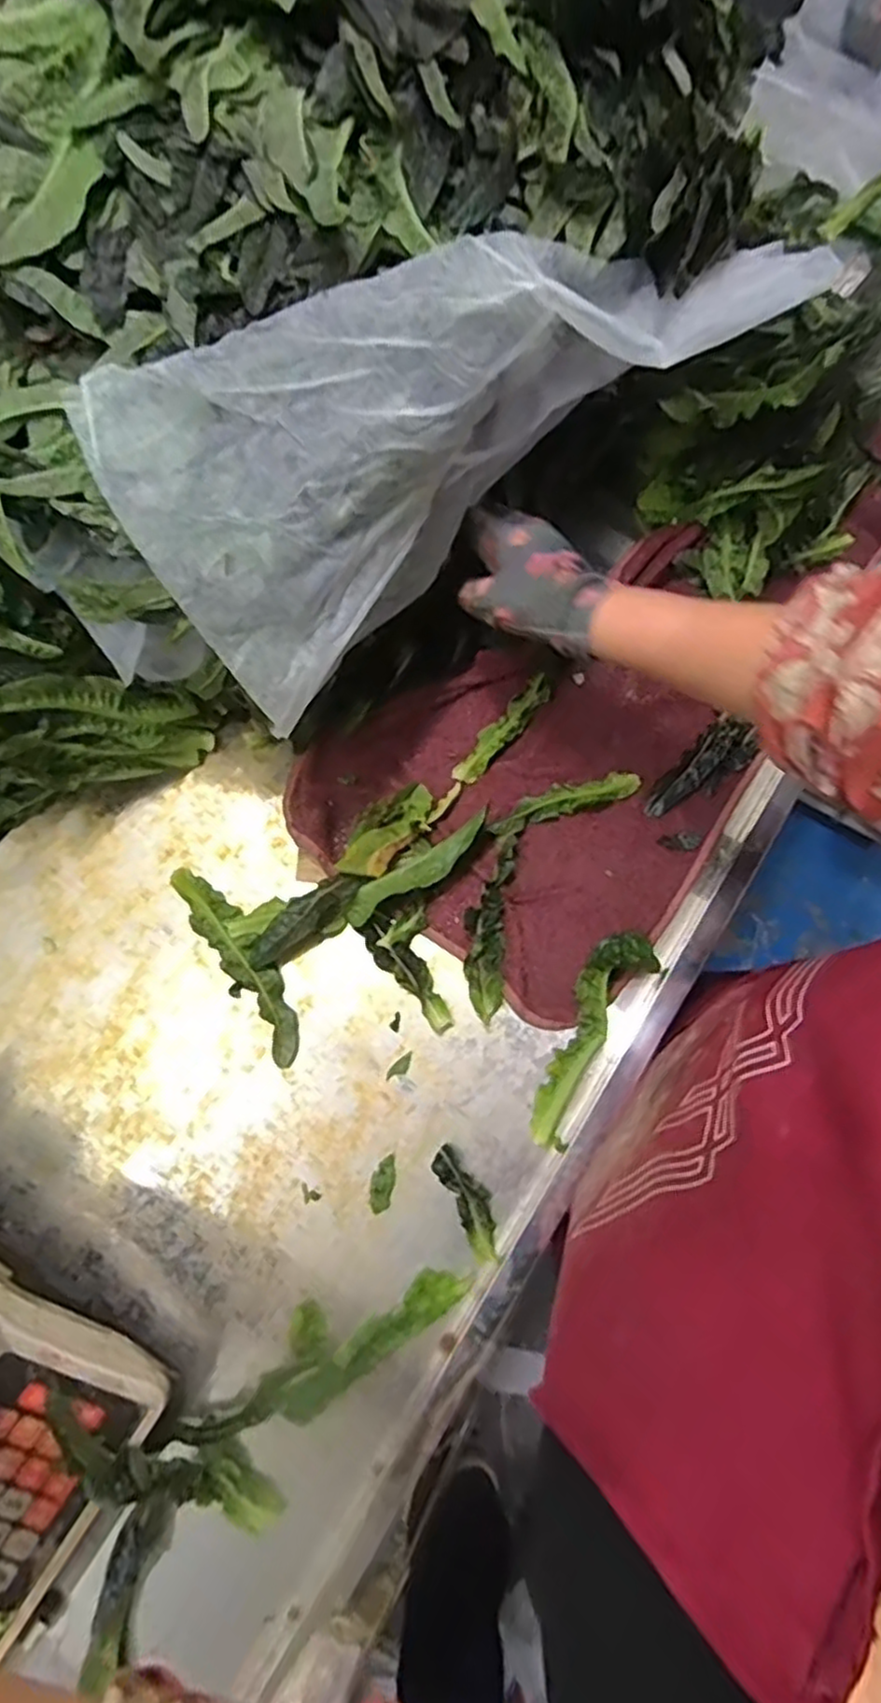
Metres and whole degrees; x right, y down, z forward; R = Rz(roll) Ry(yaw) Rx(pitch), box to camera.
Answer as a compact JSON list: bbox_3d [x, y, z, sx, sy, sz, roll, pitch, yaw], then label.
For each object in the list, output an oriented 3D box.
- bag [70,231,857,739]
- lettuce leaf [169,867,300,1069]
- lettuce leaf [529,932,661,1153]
[{"bbox_3d":[0.028,-0.260,0.433,0.432,0.141,0.139,-36,82,-12],"label":"bag"},{"bbox_3d":[-0.146,0.077,0.525,0.033,0.010,0.163,-34,78,-8],"label":"lettuce leaf"},{"bbox_3d":[0.103,0.128,0.509,0.047,0.022,0.156,30,78,7],"label":"lettuce leaf"}]

